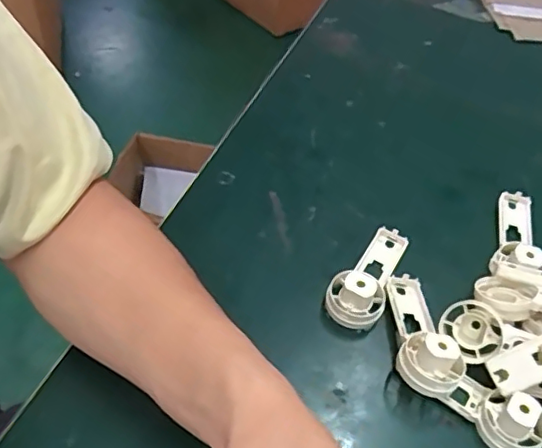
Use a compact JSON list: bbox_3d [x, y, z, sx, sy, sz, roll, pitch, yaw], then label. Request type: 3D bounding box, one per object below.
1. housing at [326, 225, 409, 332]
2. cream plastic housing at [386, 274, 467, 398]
[{"bbox_3d":[0.072,0.033,0.409,0.038,0.026,0.092,24,49,15],"label":"housing"},{"bbox_3d":[0.099,0.070,0.372,0.038,0.026,0.093,6,27,-2],"label":"cream plastic housing"}]

